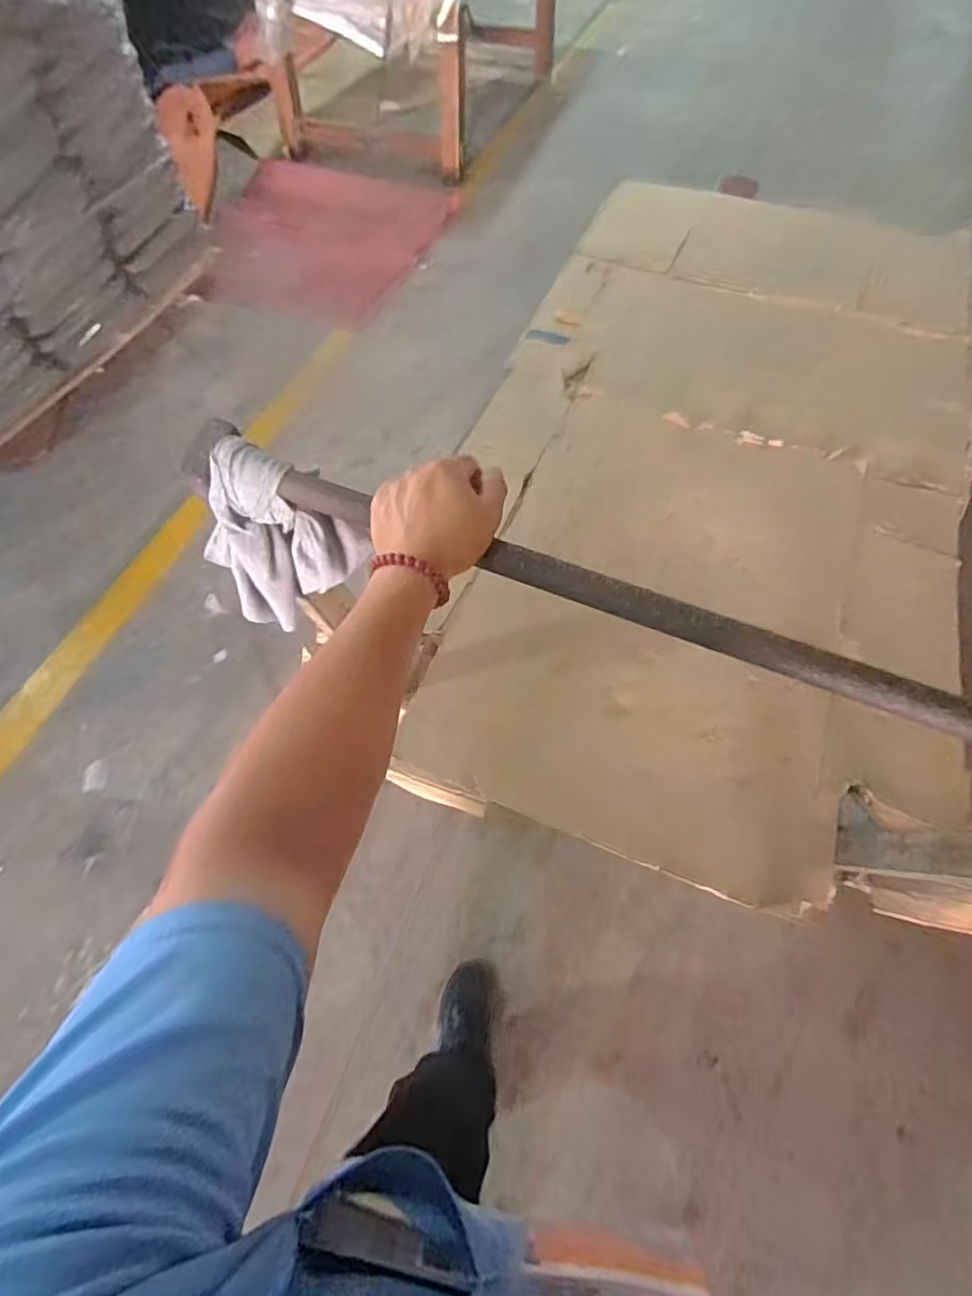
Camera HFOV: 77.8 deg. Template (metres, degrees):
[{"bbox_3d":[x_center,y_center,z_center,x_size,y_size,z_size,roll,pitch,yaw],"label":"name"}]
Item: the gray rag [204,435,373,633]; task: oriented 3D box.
[{"bbox_3d":[-0.197,-0.097,0.597,0.144,0.221,0.050,0,60,1],"label":"gray rag"}]

